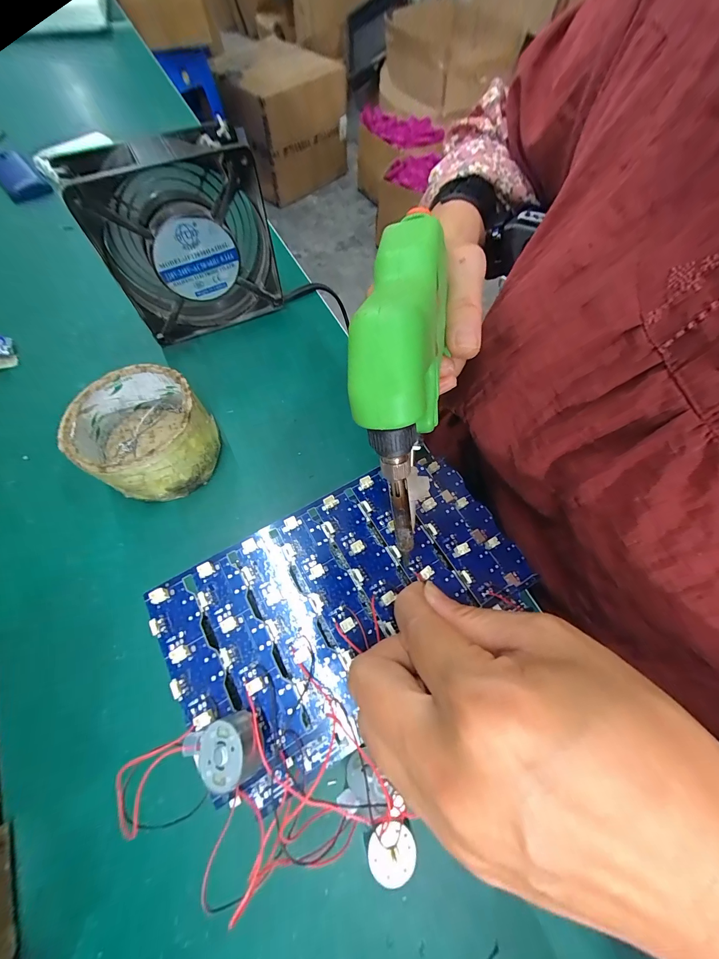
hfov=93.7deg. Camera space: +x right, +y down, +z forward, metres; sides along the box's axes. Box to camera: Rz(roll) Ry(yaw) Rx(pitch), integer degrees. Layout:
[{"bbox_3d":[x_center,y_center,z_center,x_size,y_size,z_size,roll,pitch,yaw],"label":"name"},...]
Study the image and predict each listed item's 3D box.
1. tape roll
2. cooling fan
[{"bbox_3d":[-0.147,-0.031,0.235,0.078,0.050,0.082,1,65,-3],"label":"tape roll"},{"bbox_3d":[-0.133,-0.183,0.267,0.122,0.123,0.043,-25,69,-14],"label":"cooling fan"}]

